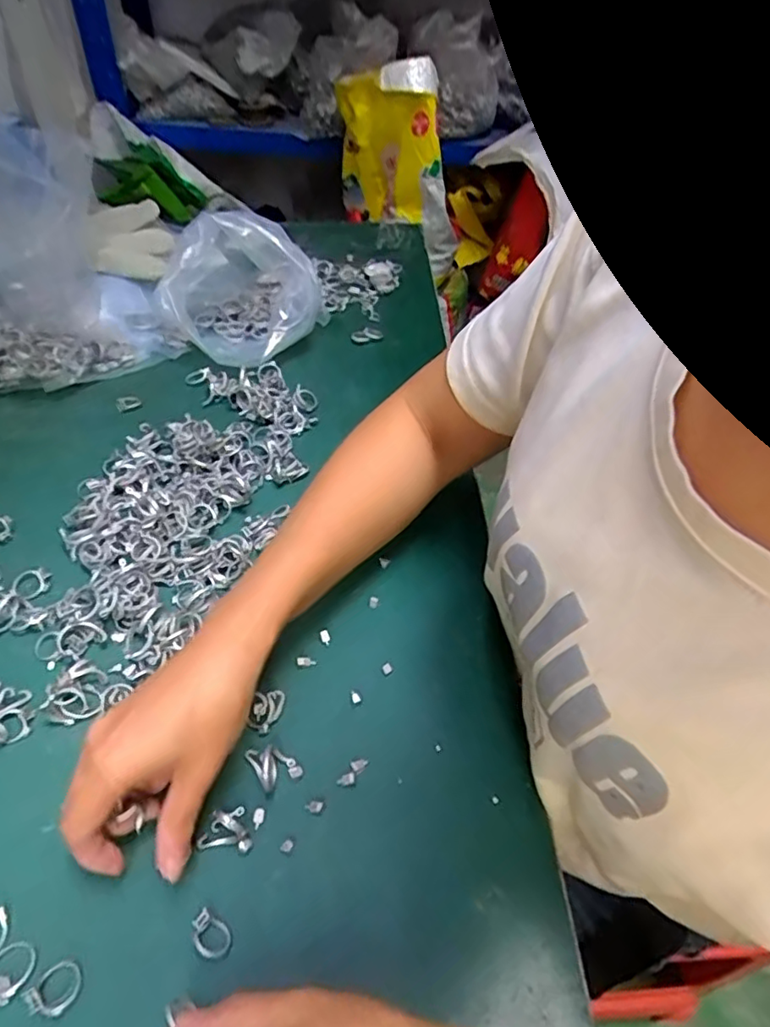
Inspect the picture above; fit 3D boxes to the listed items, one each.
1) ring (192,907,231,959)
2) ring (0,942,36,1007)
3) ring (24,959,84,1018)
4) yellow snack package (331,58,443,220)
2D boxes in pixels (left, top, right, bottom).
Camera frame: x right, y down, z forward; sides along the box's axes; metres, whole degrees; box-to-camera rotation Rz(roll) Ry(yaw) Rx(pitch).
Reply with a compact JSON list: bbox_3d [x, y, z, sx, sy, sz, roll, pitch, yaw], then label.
[{"bbox_3d":[-0.088,0.210,0.292,0.022,0.006,0.015,30,52,21],"label":"ring"},{"bbox_3d":[-0.181,0.219,0.280,0.021,0.006,0.023,3,47,-3],"label":"ring"},{"bbox_3d":[-0.156,0.224,0.277,0.020,0.007,0.022,3,47,-3],"label":"ring"},{"bbox_3d":[0.003,-0.917,1.482,0.265,0.357,0.094,4,47,13],"label":"yellow snack package"}]

